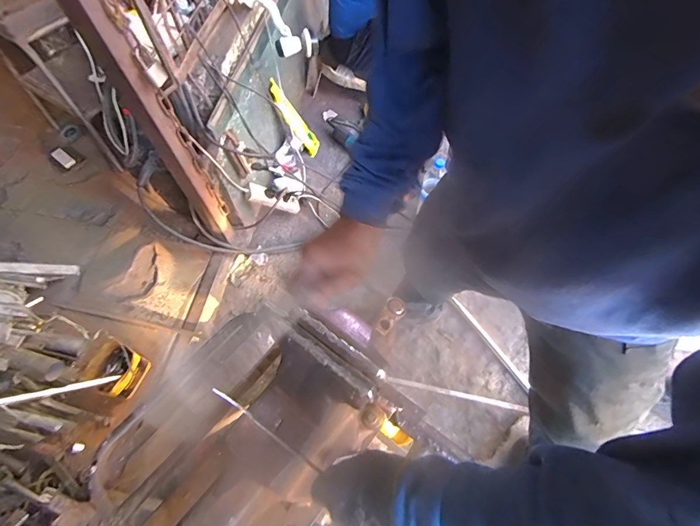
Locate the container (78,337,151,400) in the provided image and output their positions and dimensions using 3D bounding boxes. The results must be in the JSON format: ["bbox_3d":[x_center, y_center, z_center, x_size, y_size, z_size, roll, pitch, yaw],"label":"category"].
[{"bbox_3d":[-0.639,0.288,1.031,0.143,0.071,0.120,23,64,16],"label":"container"}]

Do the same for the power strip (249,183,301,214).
[{"bbox_3d":[-0.255,-0.215,1.302,0.208,0.050,0.057,16,53,-40],"label":"power strip"}]

